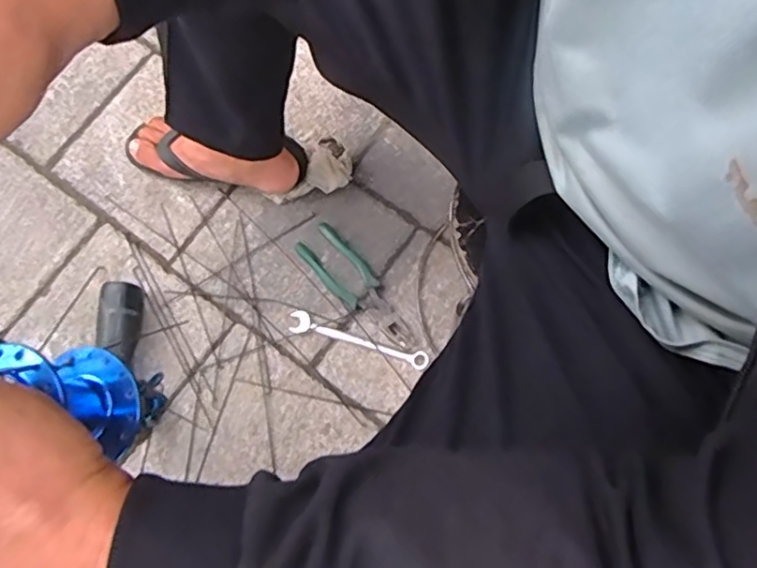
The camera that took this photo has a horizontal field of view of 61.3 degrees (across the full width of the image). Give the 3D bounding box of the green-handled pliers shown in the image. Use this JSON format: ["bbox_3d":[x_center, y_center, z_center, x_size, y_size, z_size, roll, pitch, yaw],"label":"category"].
[{"bbox_3d":[-0.027,0.006,0.858,0.061,0.017,0.208,-40,78,-8],"label":"green-handled pliers"}]

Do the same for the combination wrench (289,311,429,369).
[{"bbox_3d":[-0.027,0.073,0.843,0.190,0.010,0.029,16,77,5],"label":"combination wrench"}]

